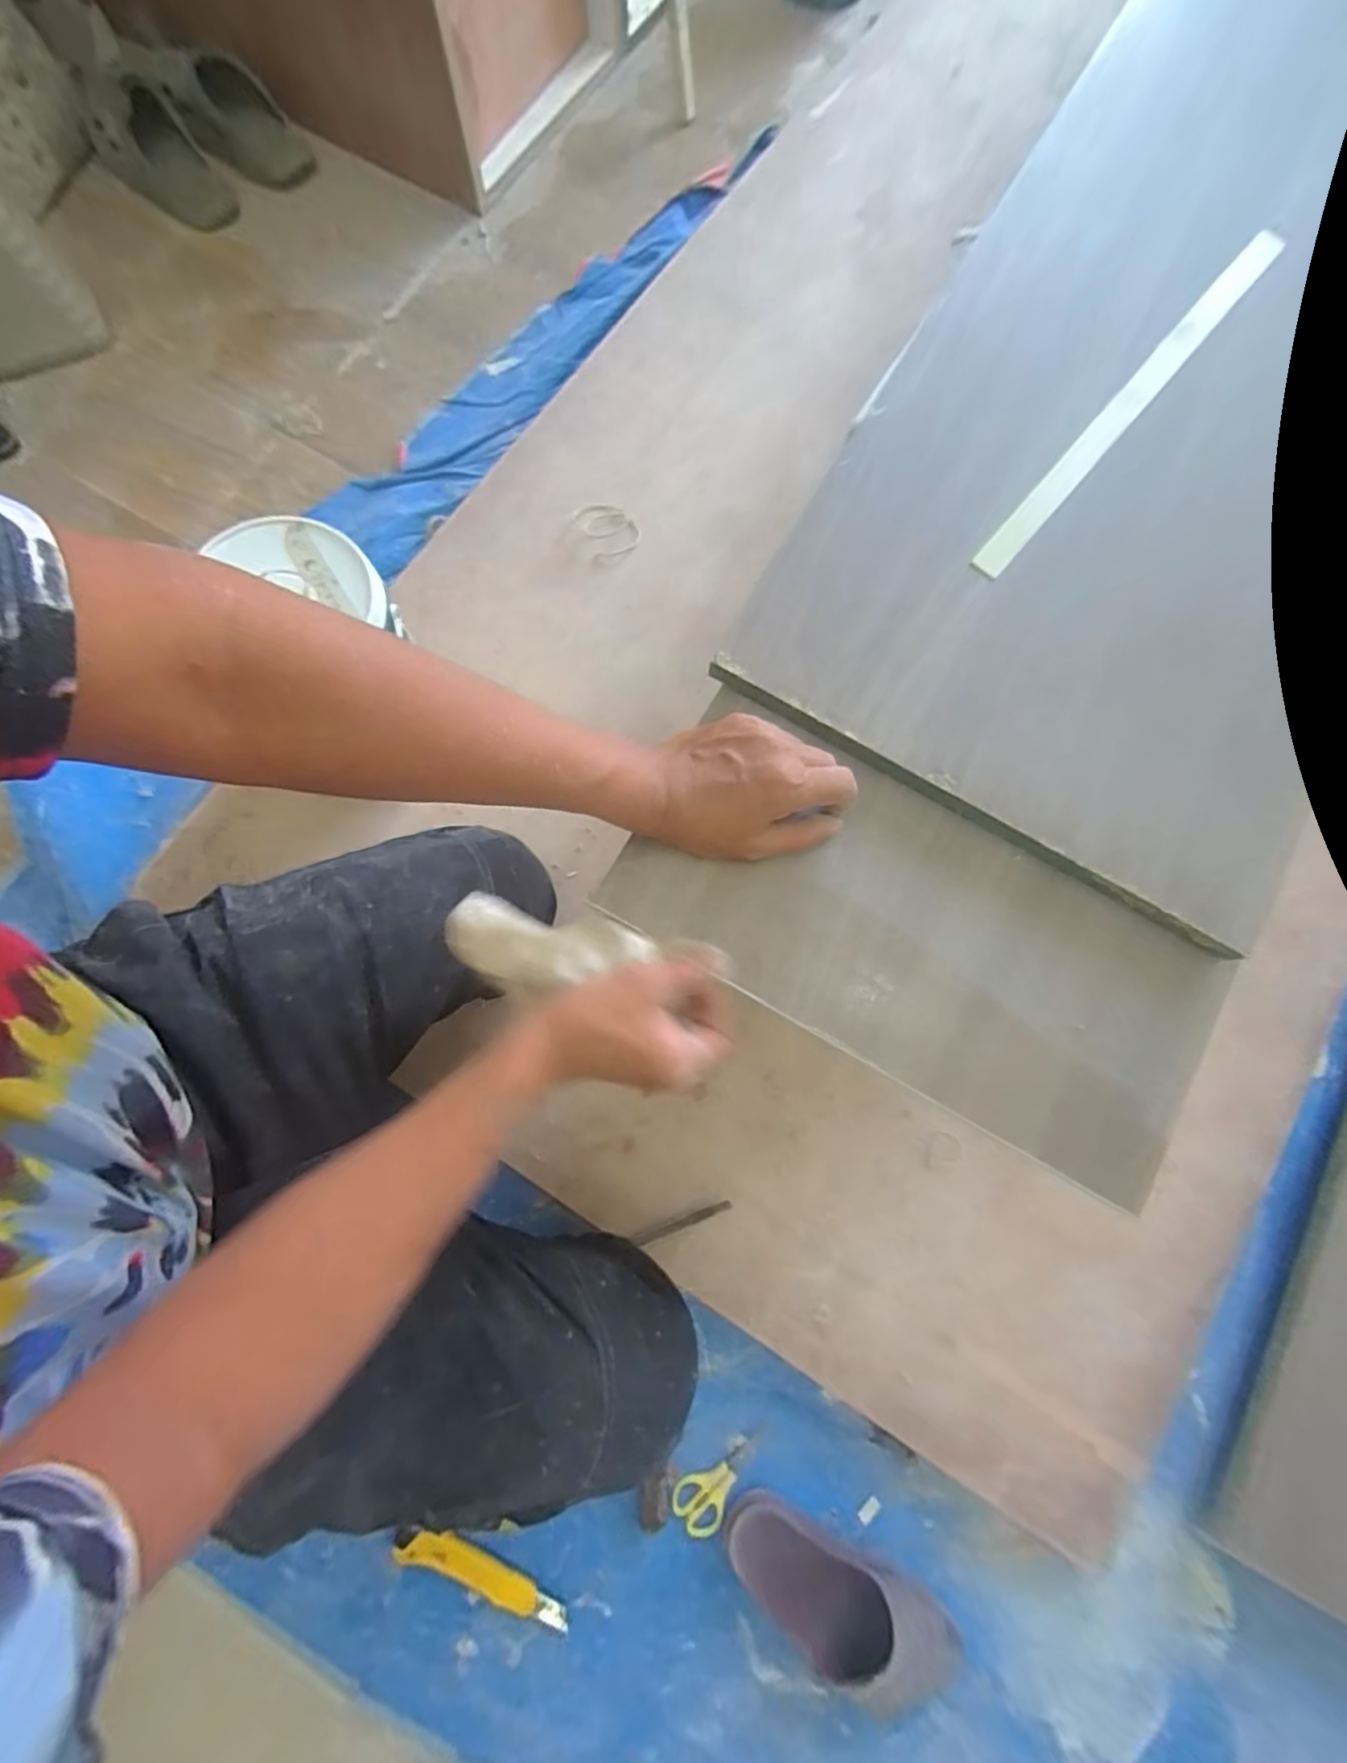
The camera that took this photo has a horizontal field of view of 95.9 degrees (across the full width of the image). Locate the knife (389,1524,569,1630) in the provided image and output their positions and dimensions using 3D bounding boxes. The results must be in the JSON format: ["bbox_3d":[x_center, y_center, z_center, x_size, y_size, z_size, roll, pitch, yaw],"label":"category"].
[{"bbox_3d":[-0.186,0.676,0.590,0.176,0.010,0.036,23,79,4],"label":"knife"}]

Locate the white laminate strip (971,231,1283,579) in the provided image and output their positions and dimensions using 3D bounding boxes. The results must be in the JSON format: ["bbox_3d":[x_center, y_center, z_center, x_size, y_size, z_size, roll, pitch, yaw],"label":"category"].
[{"bbox_3d":[0.352,-0.371,0.464,0.023,0.004,0.402,42,81,-3],"label":"white laminate strip"}]

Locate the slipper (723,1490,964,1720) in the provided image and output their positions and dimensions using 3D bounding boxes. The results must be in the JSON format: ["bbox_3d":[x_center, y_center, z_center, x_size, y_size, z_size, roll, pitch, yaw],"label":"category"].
[{"bbox_3d":[0.158,0.699,0.576,0.242,0.053,0.107,25,79,4],"label":"slipper"}]

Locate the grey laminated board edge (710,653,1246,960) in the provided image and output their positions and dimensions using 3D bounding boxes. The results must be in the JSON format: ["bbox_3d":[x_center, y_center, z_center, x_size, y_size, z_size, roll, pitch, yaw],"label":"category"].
[{"bbox_3d":[0.192,-0.050,0.405,0.378,0.023,0.009,31,81,4],"label":"grey laminated board edge"}]

